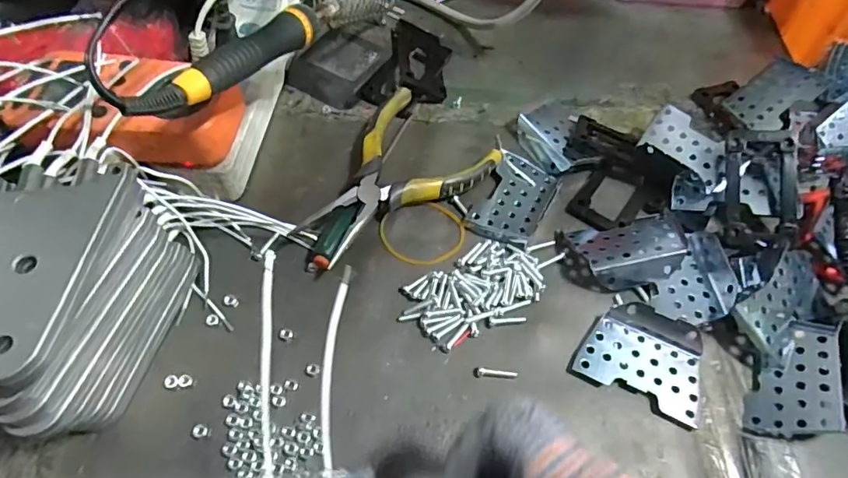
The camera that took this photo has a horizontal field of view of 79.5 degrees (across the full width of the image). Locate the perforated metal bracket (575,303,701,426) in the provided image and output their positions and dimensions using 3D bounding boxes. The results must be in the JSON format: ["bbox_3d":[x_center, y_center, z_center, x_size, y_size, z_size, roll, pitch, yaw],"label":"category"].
[{"bbox_3d":[0.131,0.066,0.298,0.068,0.016,0.055,24,60,12],"label":"perforated metal bracket"}]

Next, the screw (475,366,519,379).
[{"bbox_3d":[0.042,0.077,0.294,0.025,0.004,0.006,4,58,0],"label":"screw"}]

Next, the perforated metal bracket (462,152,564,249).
[{"bbox_3d":[0.064,-0.028,0.359,0.046,0.007,0.071,25,61,12],"label":"perforated metal bracket"}]

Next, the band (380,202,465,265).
[{"bbox_3d":[0.000,-0.003,0.343,0.055,0.004,0.045,-13,60,-11],"label":"band"}]

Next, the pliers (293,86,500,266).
[{"bbox_3d":[-0.026,-0.041,0.353,0.091,0.024,0.140,38,64,19],"label":"pliers"}]

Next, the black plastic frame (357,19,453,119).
[{"bbox_3d":[-0.008,-0.140,0.415,0.062,0.023,0.090,19,59,8],"label":"black plastic frame"}]

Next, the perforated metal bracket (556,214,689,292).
[{"bbox_3d":[0.131,0.010,0.335,0.074,0.022,0.046,-11,35,5],"label":"perforated metal bracket"}]

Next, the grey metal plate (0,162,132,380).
[{"bbox_3d":[-0.171,0.010,0.223,0.063,0.008,0.098,-7,58,-6],"label":"grey metal plate"}]

